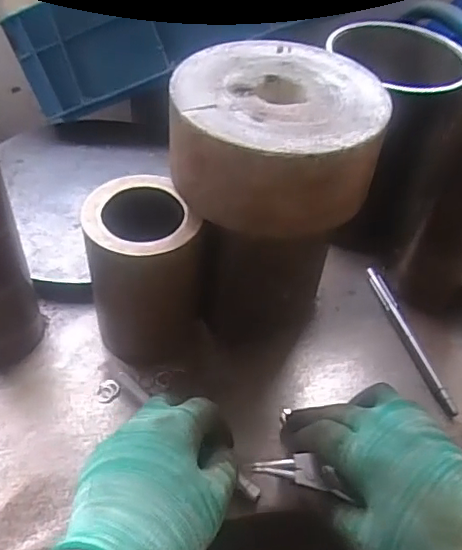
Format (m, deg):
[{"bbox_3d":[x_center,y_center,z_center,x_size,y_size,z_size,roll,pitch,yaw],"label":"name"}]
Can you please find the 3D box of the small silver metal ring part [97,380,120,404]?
[{"bbox_3d":[-0.100,0.094,0.461,0.016,0.004,0.021,9,47,2],"label":"small silver metal ring part"}]

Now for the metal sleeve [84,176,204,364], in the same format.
[{"bbox_3d":[-0.067,-0.006,0.453,0.087,0.114,0.093,2,47,-3],"label":"metal sleeve"}]

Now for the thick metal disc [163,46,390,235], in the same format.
[{"bbox_3d":[0.031,-0.098,0.399,0.141,0.070,0.145,3,47,-3],"label":"thick metal disc"}]

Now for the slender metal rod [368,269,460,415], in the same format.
[{"bbox_3d":[0.163,0.057,0.519,0.013,0.011,0.161,-9,49,-14],"label":"slender metal rod"}]

